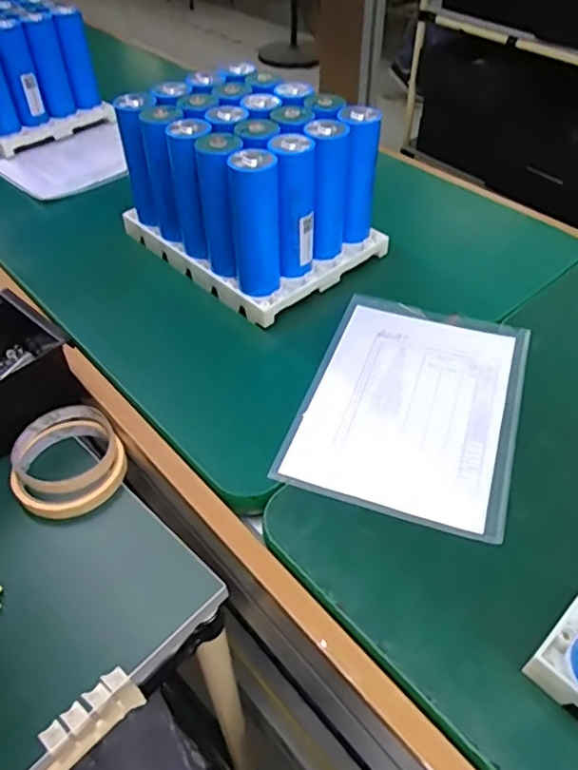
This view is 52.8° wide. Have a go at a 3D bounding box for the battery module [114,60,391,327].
[{"bbox_3d":[-0.038,-0.201,0.574,0.167,0.140,0.219,-35,55,-28],"label":"battery module"}]

